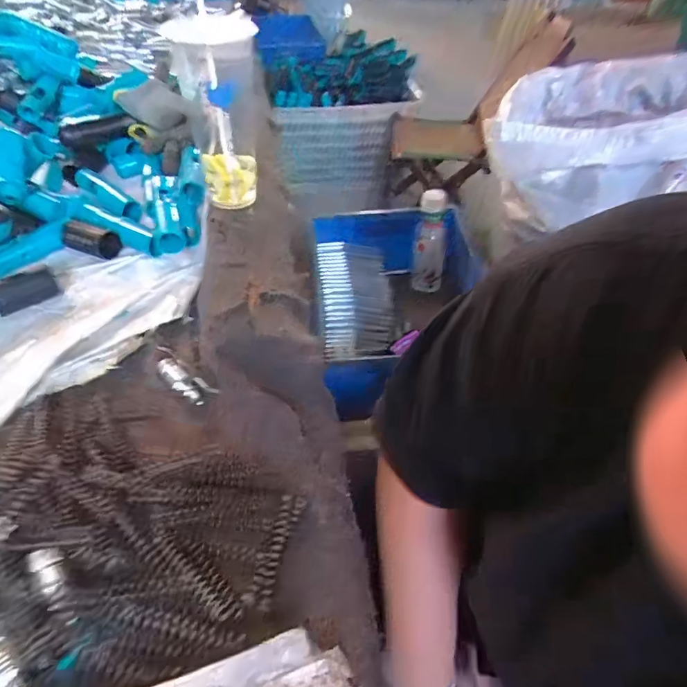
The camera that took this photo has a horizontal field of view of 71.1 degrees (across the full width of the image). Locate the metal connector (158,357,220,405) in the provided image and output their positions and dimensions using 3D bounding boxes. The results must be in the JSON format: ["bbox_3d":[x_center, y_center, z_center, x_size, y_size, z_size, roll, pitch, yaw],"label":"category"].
[{"bbox_3d":[-0.134,0.032,0.407,0.055,0.011,0.019,29,51,23],"label":"metal connector"}]

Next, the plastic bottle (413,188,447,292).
[{"bbox_3d":[0.170,-0.191,0.927,0.063,0.208,0.061,1,27,2],"label":"plastic bottle"}]

